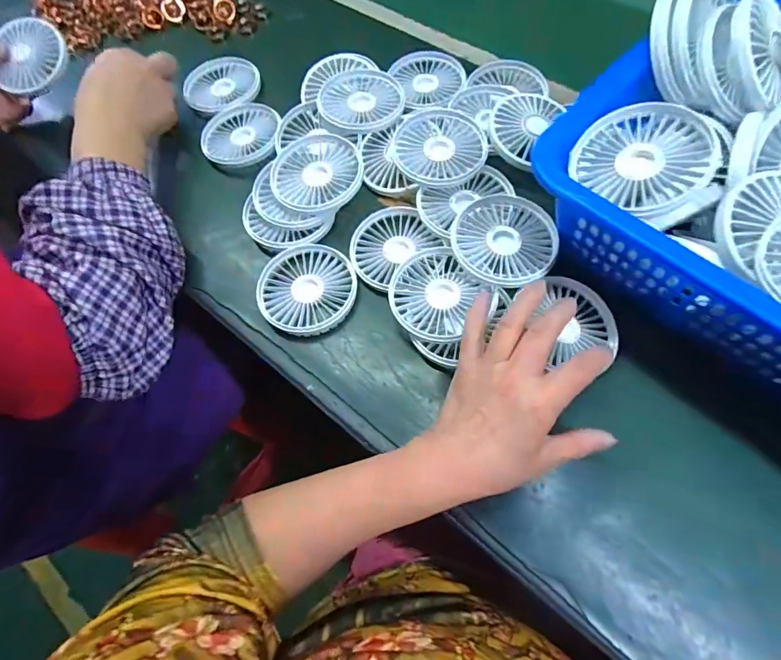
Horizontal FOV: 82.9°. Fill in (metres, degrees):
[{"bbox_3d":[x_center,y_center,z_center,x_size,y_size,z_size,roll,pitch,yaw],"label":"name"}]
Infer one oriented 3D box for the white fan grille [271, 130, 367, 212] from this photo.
[{"bbox_3d":[-0.071,-0.155,0.433,0.087,0.017,0.086,0,67,0],"label":"white fan grille"}]

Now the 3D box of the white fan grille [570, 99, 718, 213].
[{"bbox_3d":[0.178,-0.121,0.311,0.075,0.016,0.086,-46,60,6],"label":"white fan grille"}]

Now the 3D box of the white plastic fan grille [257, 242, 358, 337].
[{"bbox_3d":[-0.076,-0.041,0.406,0.087,0.016,0.092,-7,67,-2],"label":"white plastic fan grille"}]

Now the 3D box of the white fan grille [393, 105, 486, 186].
[{"bbox_3d":[0.045,-0.180,0.430,0.084,0.020,0.094,-9,67,-3],"label":"white fan grille"}]

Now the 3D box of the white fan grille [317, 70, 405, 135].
[{"bbox_3d":[-0.033,-0.246,0.469,0.087,0.010,0.090,-11,68,-4],"label":"white fan grille"}]

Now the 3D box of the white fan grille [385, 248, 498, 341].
[{"bbox_3d":[0.039,-0.030,0.373,0.079,0.010,0.079,-1,66,2],"label":"white fan grille"}]

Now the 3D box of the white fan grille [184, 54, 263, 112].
[{"bbox_3d":[-0.200,-0.288,0.530,0.086,0.026,0.088,0,67,0],"label":"white fan grille"}]

